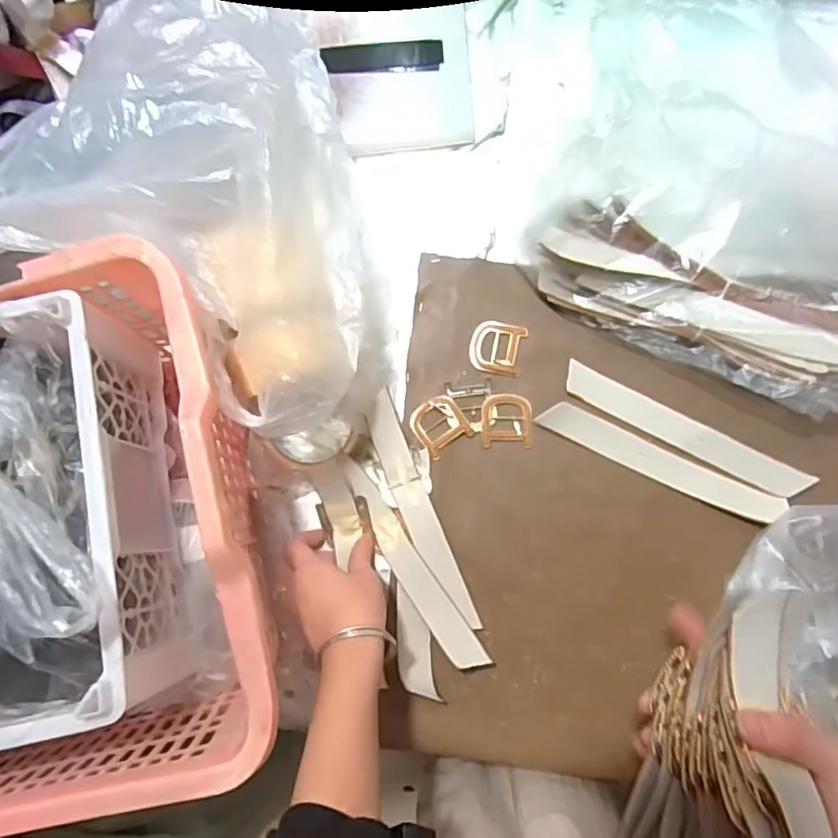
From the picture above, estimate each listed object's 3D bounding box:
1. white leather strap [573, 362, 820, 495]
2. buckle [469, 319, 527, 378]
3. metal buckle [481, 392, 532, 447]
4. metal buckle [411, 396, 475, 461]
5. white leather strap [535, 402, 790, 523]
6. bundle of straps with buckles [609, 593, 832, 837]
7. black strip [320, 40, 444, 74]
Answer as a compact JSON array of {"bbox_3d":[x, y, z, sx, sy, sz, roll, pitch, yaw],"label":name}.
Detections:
[{"bbox_3d":[0.239,0.012,0.532,0.225,0.005,0.028,28,99,8],"label":"white leather strap"},{"bbox_3d":[0.074,-0.068,0.560,0.050,0.006,0.049,13,84,6],"label":"buckle"},{"bbox_3d":[0.083,0.001,0.549,0.046,0.004,0.051,-1,83,5],"label":"metal buckle"},{"bbox_3d":[0.019,0.005,0.551,0.047,0.004,0.051,-34,81,0],"label":"metal buckle"},{"bbox_3d":[0.219,0.039,0.532,0.223,0.005,0.029,24,96,5],"label":"white leather strap"},{"bbox_3d":[0.166,0.215,0.337,0.110,0.079,0.219,-1,83,5],"label":"bundle of straps with buckles"},{"bbox_3d":[-0.036,-0.364,0.585,0.119,0.010,0.032,1,83,5],"label":"black strip"}]

